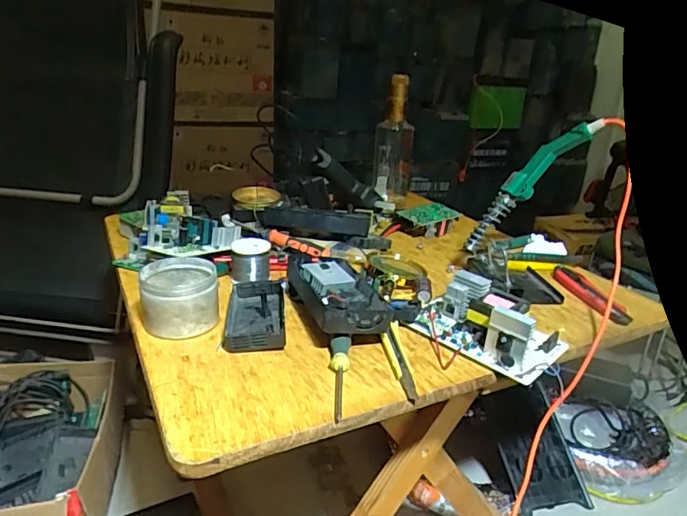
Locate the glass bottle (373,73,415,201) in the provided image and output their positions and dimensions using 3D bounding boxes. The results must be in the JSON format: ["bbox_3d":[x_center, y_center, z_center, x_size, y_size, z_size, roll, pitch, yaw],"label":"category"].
[{"bbox_3d":[0.096,-0.220,0.943,0.071,0.222,0.083,5,22,5],"label":"glass bottle"}]

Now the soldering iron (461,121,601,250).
[{"bbox_3d":[0.252,-0.104,0.701,0.032,0.232,0.040,38,20,-11],"label":"soldering iron"}]

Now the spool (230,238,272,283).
[{"bbox_3d":[-0.126,0.005,0.677,0.053,0.049,0.053,0,22,-6],"label":"spool"}]

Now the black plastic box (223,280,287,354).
[{"bbox_3d":[-0.101,0.062,0.585,0.065,0.027,0.133,0,22,-6],"label":"black plastic box"}]

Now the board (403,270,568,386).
[{"bbox_3d":[0.162,0.071,0.572,0.154,0.059,0.102,18,26,32],"label":"board"}]

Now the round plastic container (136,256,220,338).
[{"bbox_3d":[-0.185,0.043,0.570,0.080,0.059,0.085,-4,23,-16],"label":"round plastic container"}]

